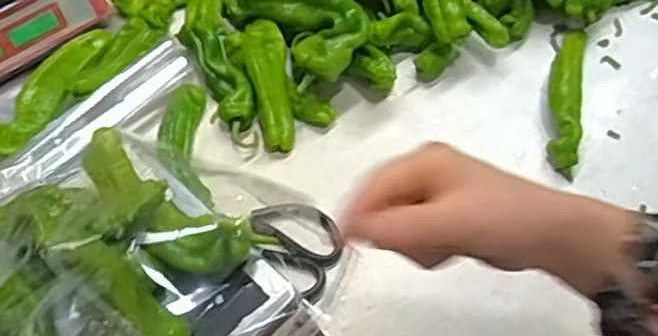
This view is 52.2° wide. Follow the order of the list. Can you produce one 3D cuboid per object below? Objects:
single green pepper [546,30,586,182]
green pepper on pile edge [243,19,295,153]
[{"bbox_3d":[0.257,-0.077,0.737,0.034,0.046,0.191,10,59,8],"label":"single green pepper"},{"bbox_3d":[-0.065,-0.095,0.743,0.044,0.026,0.155,-10,78,-4],"label":"green pepper on pile edge"}]

